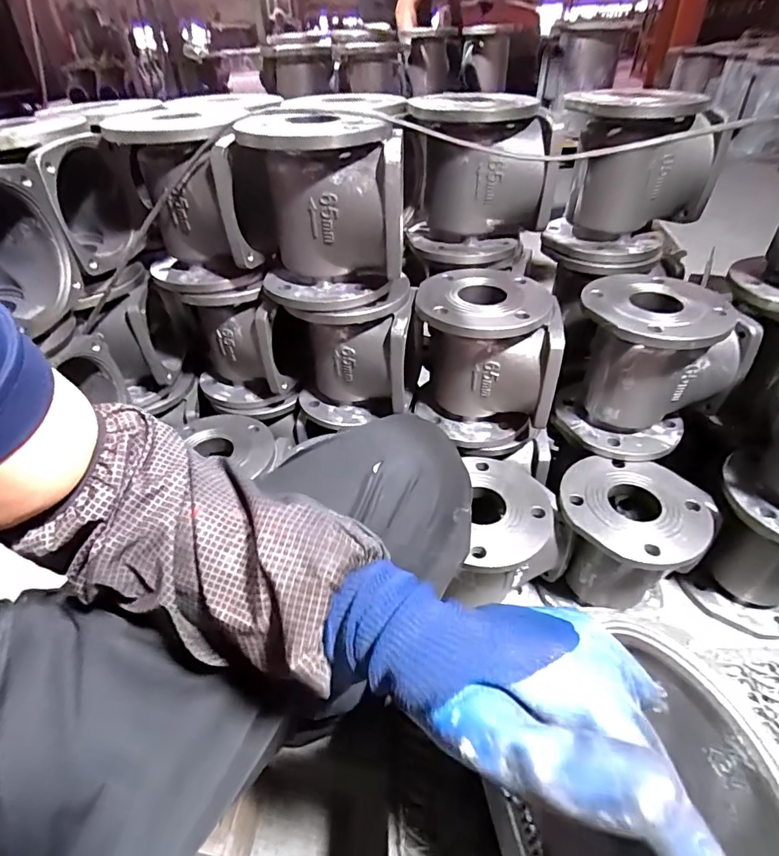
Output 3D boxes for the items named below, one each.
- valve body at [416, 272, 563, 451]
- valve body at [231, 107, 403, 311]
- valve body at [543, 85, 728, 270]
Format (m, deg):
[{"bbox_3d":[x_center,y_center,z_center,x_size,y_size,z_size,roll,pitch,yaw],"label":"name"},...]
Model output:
[{"bbox_3d":[0.129,-0.094,0.705,0.177,0.204,0.174,-4,40,-2],"label":"valve body"},{"bbox_3d":[-0.090,-0.265,0.605,0.159,0.190,0.188,-14,42,-14],"label":"valve body"},{"bbox_3d":[0.334,-0.336,0.681,0.195,0.211,0.226,20,45,24],"label":"valve body"}]

